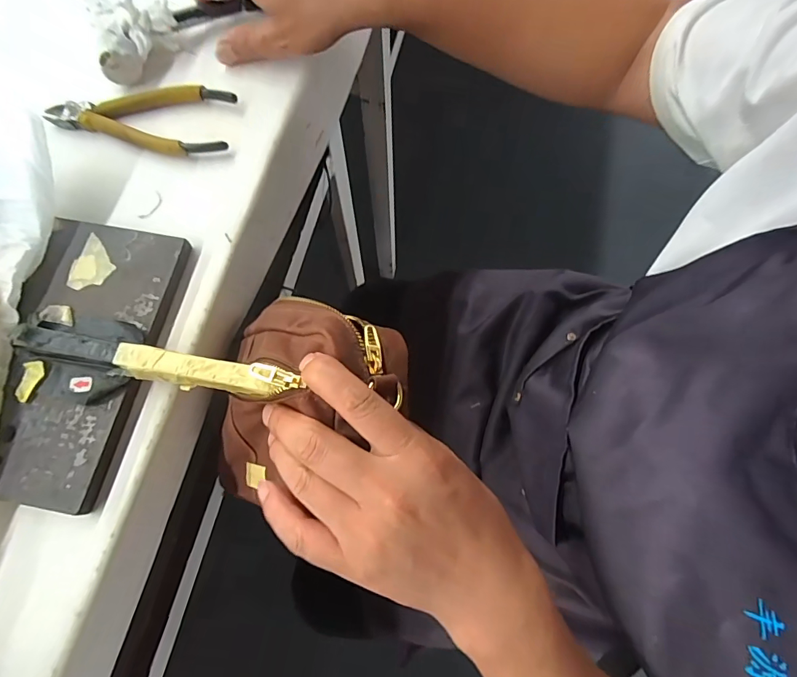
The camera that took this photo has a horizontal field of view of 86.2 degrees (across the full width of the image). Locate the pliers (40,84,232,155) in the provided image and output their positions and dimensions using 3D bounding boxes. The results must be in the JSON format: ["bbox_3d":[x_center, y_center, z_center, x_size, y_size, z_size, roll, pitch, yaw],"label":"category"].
[{"bbox_3d":[-0.198,-0.172,0.325,0.143,0.010,0.059,9,73,4],"label":"pliers"}]

